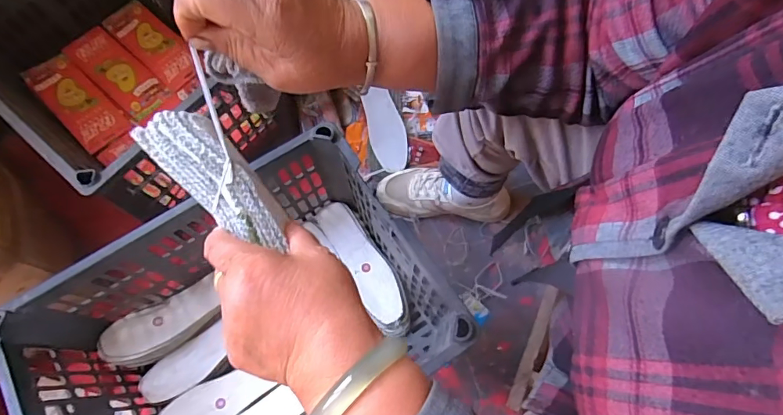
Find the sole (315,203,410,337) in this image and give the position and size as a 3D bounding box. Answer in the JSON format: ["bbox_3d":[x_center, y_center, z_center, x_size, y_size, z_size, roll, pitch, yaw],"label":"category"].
[{"bbox_3d":[-0.044,0.096,0.758,0.069,0.020,0.250,-31,72,-9],"label":"sole"}]

